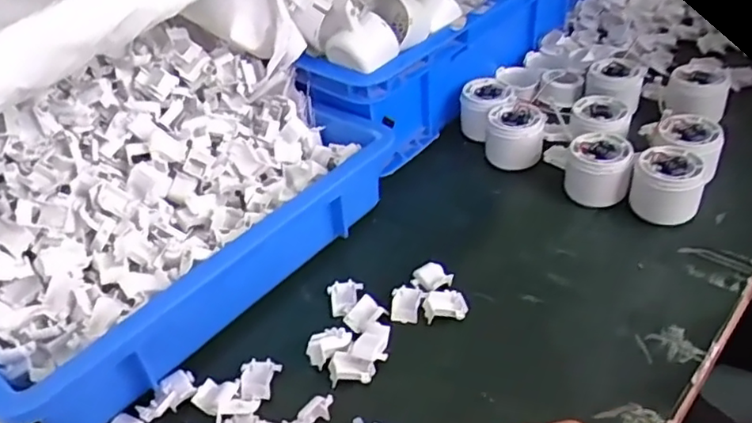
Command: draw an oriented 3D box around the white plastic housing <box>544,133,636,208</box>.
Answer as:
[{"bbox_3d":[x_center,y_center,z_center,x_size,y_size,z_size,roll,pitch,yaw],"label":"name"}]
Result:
[{"bbox_3d":[0.202,-0.045,0.603,0.071,0.045,0.065,6,43,9],"label":"white plastic housing"}]

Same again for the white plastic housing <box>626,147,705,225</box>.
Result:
[{"bbox_3d":[0.264,-0.025,0.577,0.063,0.050,0.064,14,45,18],"label":"white plastic housing"}]

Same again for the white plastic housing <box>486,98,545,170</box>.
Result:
[{"bbox_3d":[0.147,-0.081,0.666,0.059,0.049,0.063,6,41,13],"label":"white plastic housing"}]

